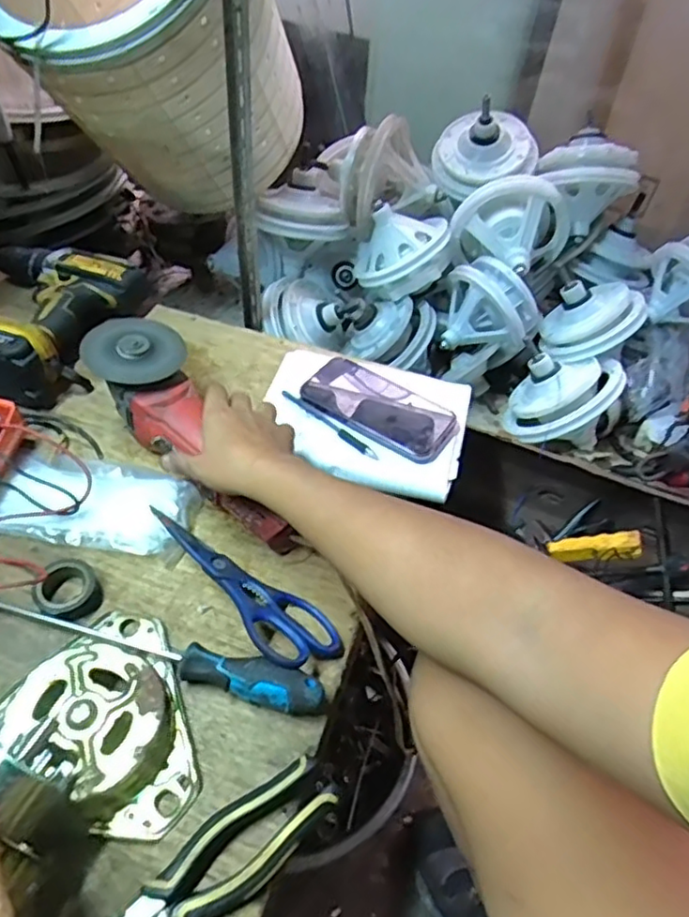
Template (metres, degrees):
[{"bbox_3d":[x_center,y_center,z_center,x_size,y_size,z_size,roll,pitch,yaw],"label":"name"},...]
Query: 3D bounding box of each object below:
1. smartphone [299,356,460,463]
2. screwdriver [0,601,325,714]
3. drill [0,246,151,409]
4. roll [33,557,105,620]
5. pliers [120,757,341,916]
[{"bbox_3d":[0.039,-0.060,0.694,0.167,0.014,0.083,31,55,19],"label":"smartphone"},{"bbox_3d":[-0.155,0.145,0.515,0.291,0.032,0.035,17,51,9],"label":"screwdriver"},{"bbox_3d":[-0.362,-0.166,0.722,0.197,0.072,0.220,15,51,7],"label":"drill"},{"bbox_3d":[-0.235,0.110,0.541,0.049,0.019,0.047,3,50,-3],"label":"roll"},{"bbox_3d":[-0.090,0.273,0.420,0.189,0.026,0.053,-30,59,-26],"label":"pliers"}]

